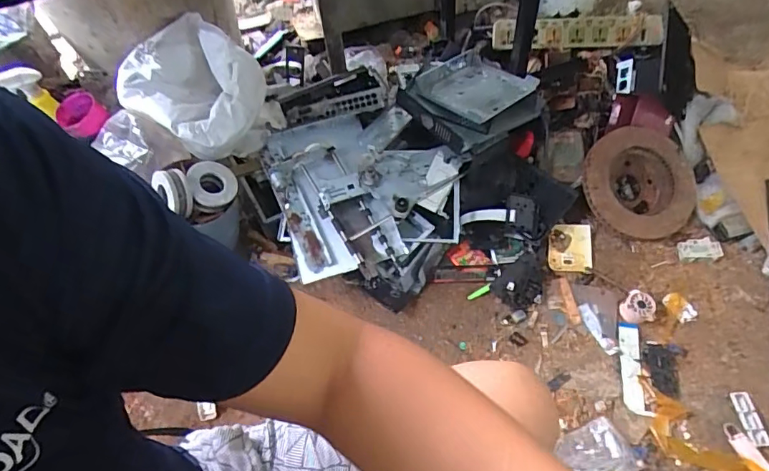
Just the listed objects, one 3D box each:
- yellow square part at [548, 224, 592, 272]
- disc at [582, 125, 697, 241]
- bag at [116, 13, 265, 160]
[{"bbox_3d":[0.401,0.027,1.069,0.089,0.010,0.103,1,77,8],"label":"yellow square part"},{"bbox_3d":[0.555,-0.114,1.099,0.247,0.070,0.247,1,82,-6],"label":"disc"},{"bbox_3d":[-0.421,-0.325,1.087,0.266,0.129,0.315,-40,60,-22],"label":"bag"}]

